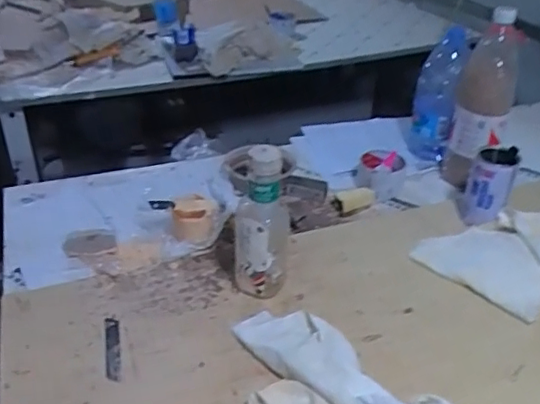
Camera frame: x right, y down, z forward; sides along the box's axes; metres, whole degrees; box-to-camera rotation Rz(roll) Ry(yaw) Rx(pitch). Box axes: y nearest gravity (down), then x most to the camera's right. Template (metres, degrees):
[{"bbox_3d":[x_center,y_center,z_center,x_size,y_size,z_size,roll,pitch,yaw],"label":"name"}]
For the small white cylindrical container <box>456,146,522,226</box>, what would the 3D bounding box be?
[{"bbox_3d":[0.334,-0.023,0.873,0.068,0.117,0.066,15,36,19],"label":"small white cylindrical container"}]

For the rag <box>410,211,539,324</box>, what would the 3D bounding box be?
[{"bbox_3d":[0.336,0.067,0.813,0.193,0.042,0.197,-27,44,-36],"label":"rag"}]

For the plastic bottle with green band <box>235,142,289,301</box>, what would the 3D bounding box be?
[{"bbox_3d":[-0.010,0.024,0.715,0.069,0.203,0.075,1,34,-1],"label":"plastic bottle with green band"}]

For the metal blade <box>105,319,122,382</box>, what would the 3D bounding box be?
[{"bbox_3d":[-0.185,0.171,0.667,0.017,0.004,0.095,-7,35,-13],"label":"metal blade"}]

